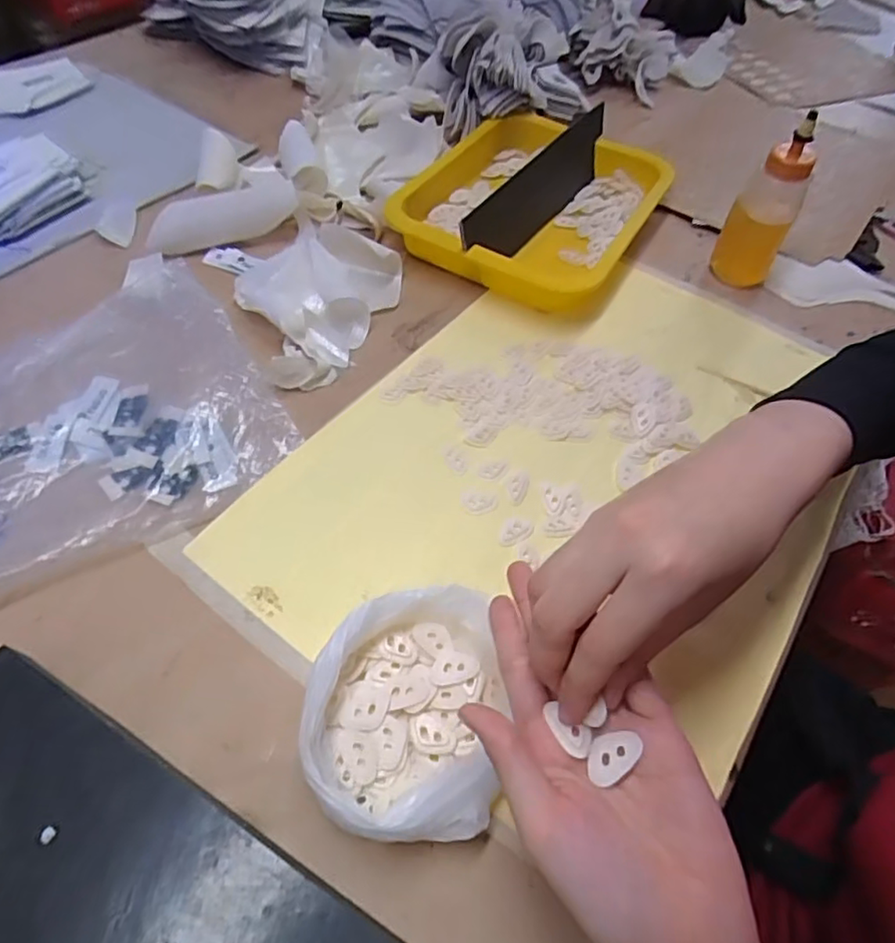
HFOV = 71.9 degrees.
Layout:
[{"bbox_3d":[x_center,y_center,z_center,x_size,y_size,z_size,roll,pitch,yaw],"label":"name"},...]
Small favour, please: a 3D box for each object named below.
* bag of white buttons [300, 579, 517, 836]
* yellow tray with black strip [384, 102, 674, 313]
[{"bbox_3d":[-0.018,0.116,0.306,0.097,0.037,0.113,4,55,-3],"label":"bag of white buttons"},{"bbox_3d":[0.083,-0.251,0.567,0.193,0.055,0.252,29,57,14],"label":"yellow tray with black strip"}]

